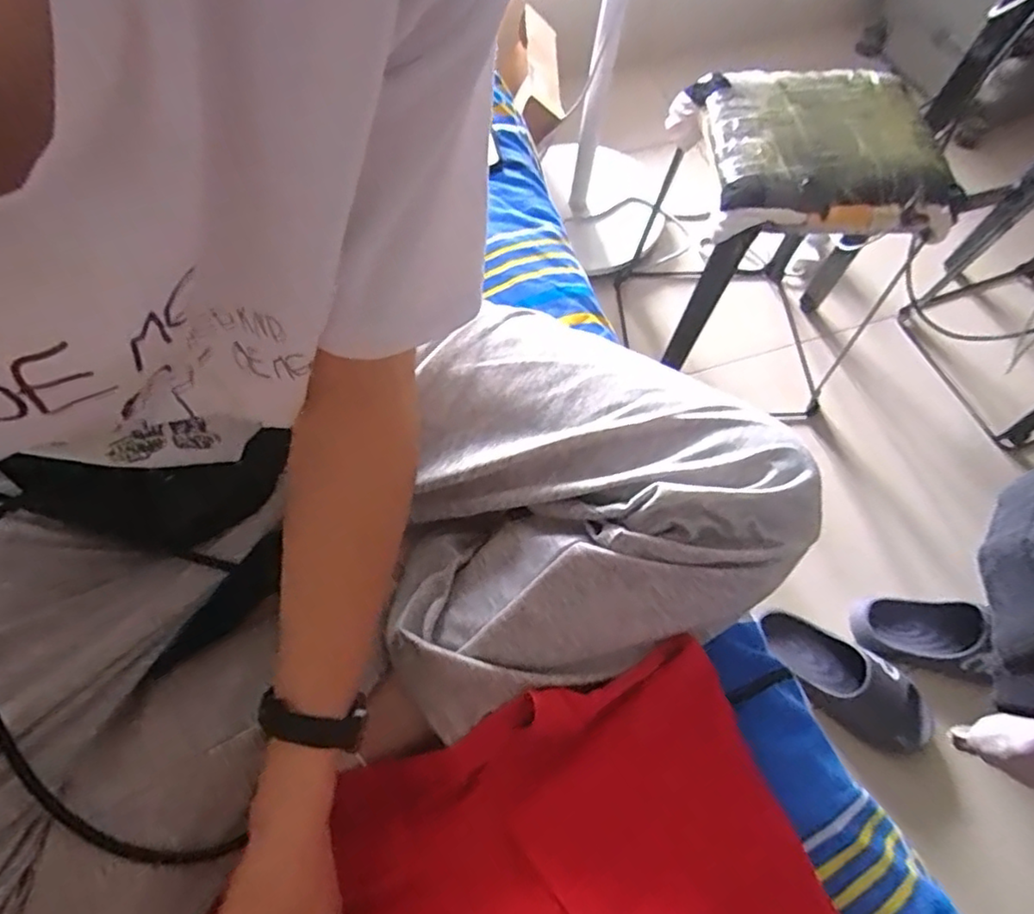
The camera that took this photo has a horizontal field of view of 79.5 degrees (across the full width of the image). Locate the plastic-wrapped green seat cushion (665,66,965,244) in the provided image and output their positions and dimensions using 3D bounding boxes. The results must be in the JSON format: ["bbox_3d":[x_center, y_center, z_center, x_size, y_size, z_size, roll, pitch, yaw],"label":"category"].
[{"bbox_3d":[0.386,-0.402,0.816,0.321,0.071,0.273,1,64,-2],"label":"plastic-wrapped green seat cushion"}]

